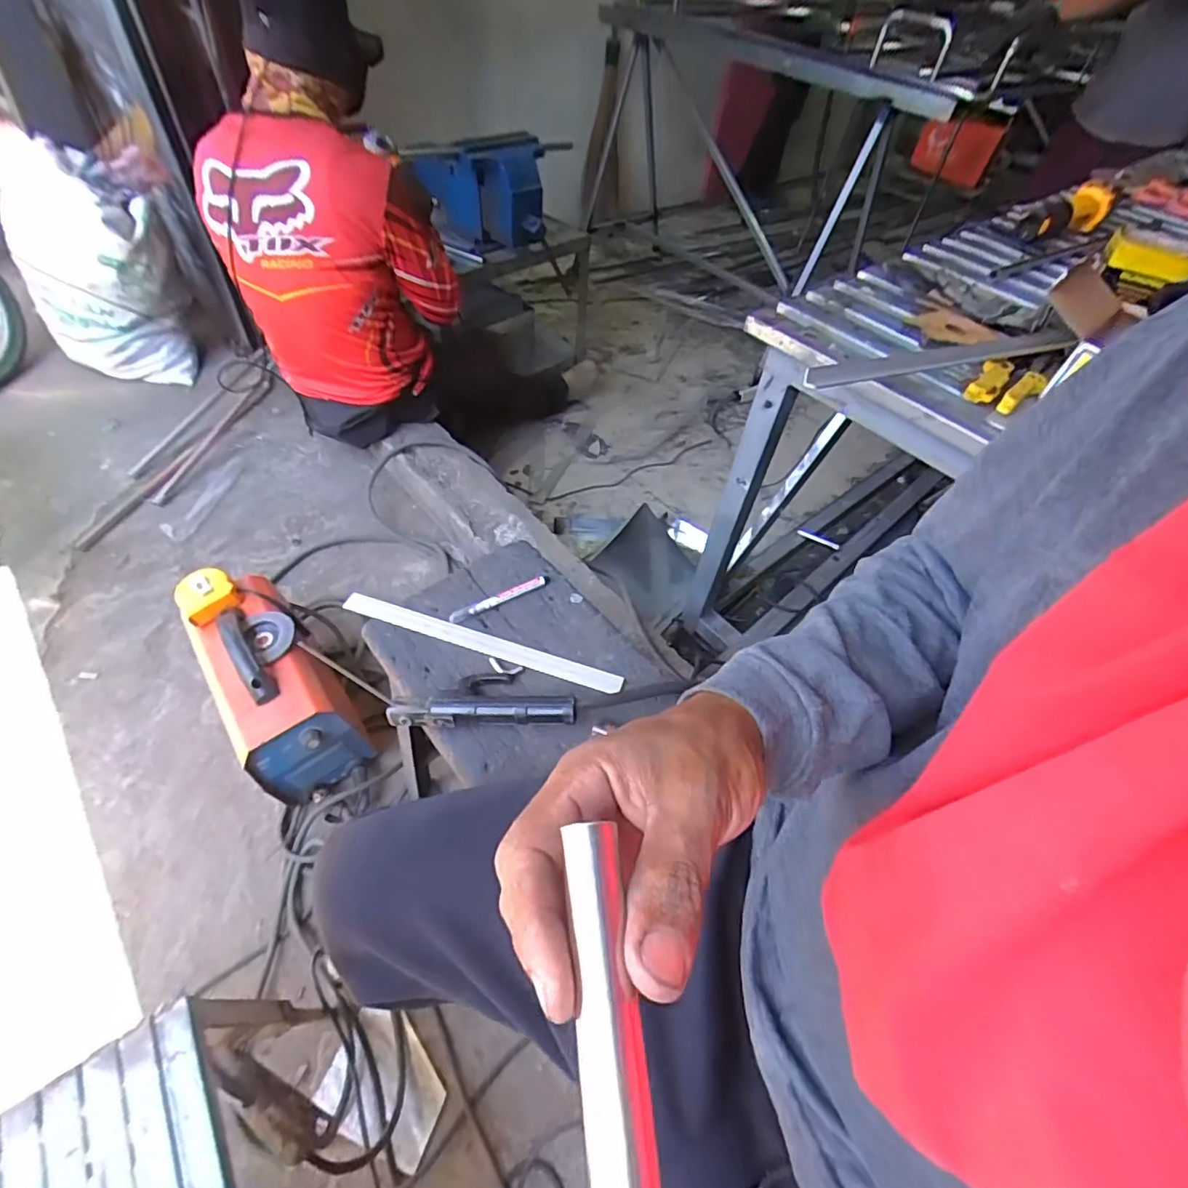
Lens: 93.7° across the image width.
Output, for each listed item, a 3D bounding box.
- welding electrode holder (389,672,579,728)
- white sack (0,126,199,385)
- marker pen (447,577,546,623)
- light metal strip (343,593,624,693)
[{"bbox_3d":[-0.118,0.108,0.599,0.193,0.040,0.069,4,52,-3],"label":"welding electrode holder"},{"bbox_3d":[-1.145,-0.752,1.307,0.318,0.487,0.190,-33,62,-27],"label":"white sack"},{"bbox_3d":[-0.121,0.004,0.702,0.126,0.014,0.017,-21,57,-21],"label":"marker pen"},{"bbox_3d":[-0.138,0.057,0.665,0.351,0.007,0.025,17,64,9],"label":"light metal strip"}]

